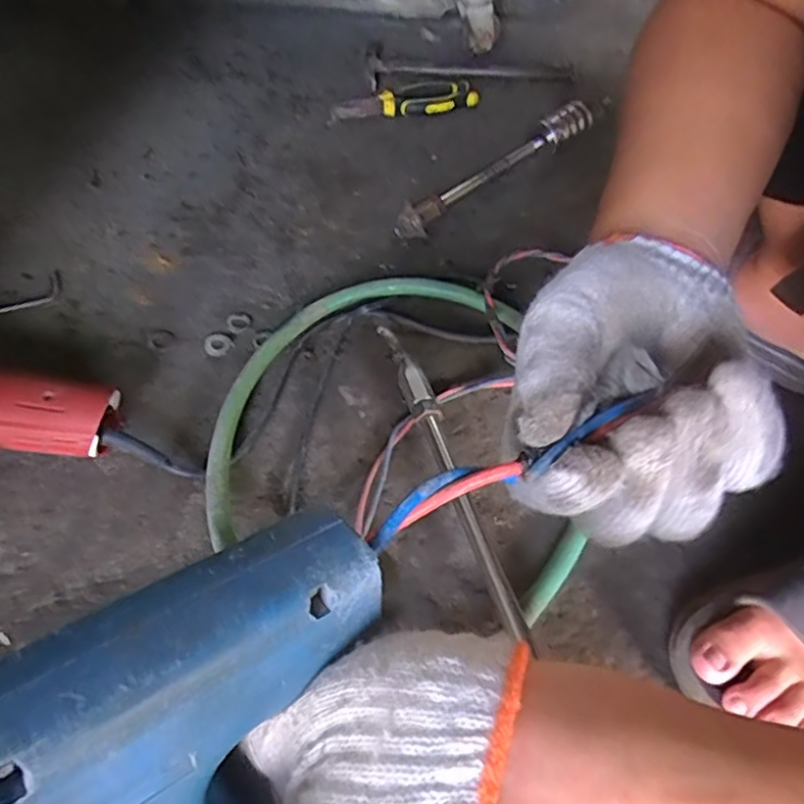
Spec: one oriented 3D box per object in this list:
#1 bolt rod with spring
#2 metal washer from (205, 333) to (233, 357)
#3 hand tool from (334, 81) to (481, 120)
[{"bbox_3d":[0.128,-0.289,0.748,0.370,0.038,0.040,-36,62,-25],"label":"bolt rod with spring"},{"bbox_3d":[-0.173,-0.055,0.584,0.025,0.004,0.024,1,53,-1],"label":"metal washer"},{"bbox_3d":[0.006,-0.404,0.837,0.195,0.018,0.058,-8,54,-7],"label":"hand tool"}]

